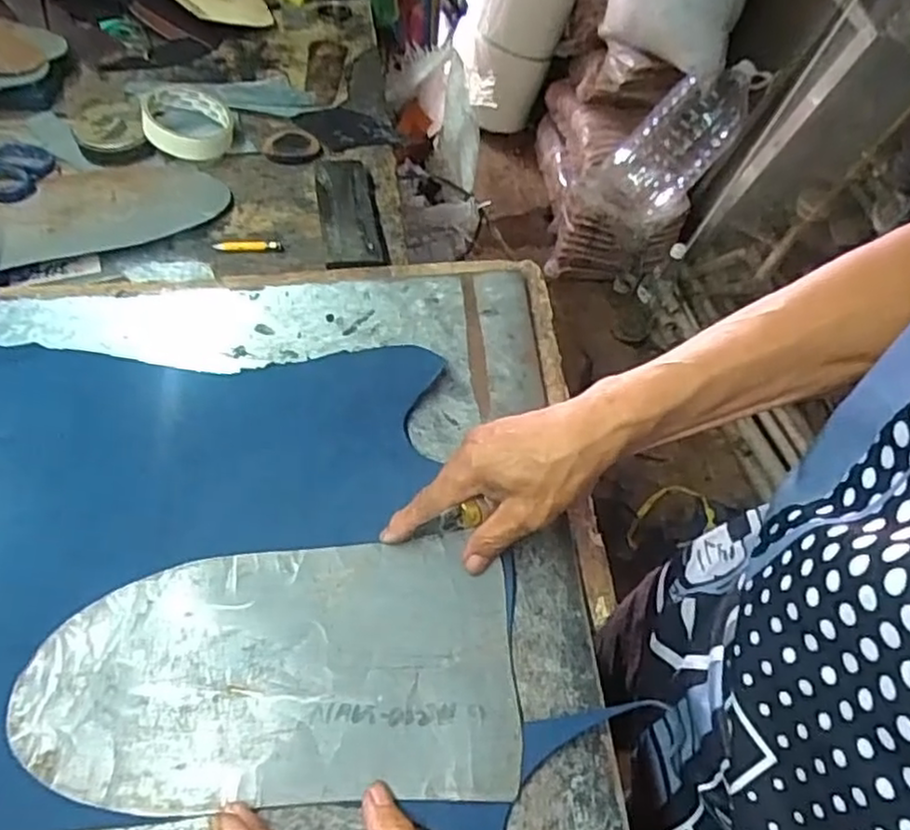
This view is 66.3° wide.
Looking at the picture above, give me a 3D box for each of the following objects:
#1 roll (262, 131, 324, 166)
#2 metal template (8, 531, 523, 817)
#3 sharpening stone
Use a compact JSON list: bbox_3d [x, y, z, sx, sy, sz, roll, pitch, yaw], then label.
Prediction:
[{"bbox_3d":[-0.169,-0.278,0.725,0.059,0.008,0.054,1,56,-1],"label":"roll"},{"bbox_3d":[-0.104,0.150,0.417,0.276,0.007,0.146,0,59,-5],"label":"metal template"},{"bbox_3d":[-0.101,-0.196,0.667,0.055,0.016,0.164,-5,57,-12],"label":"sharpening stone"}]

